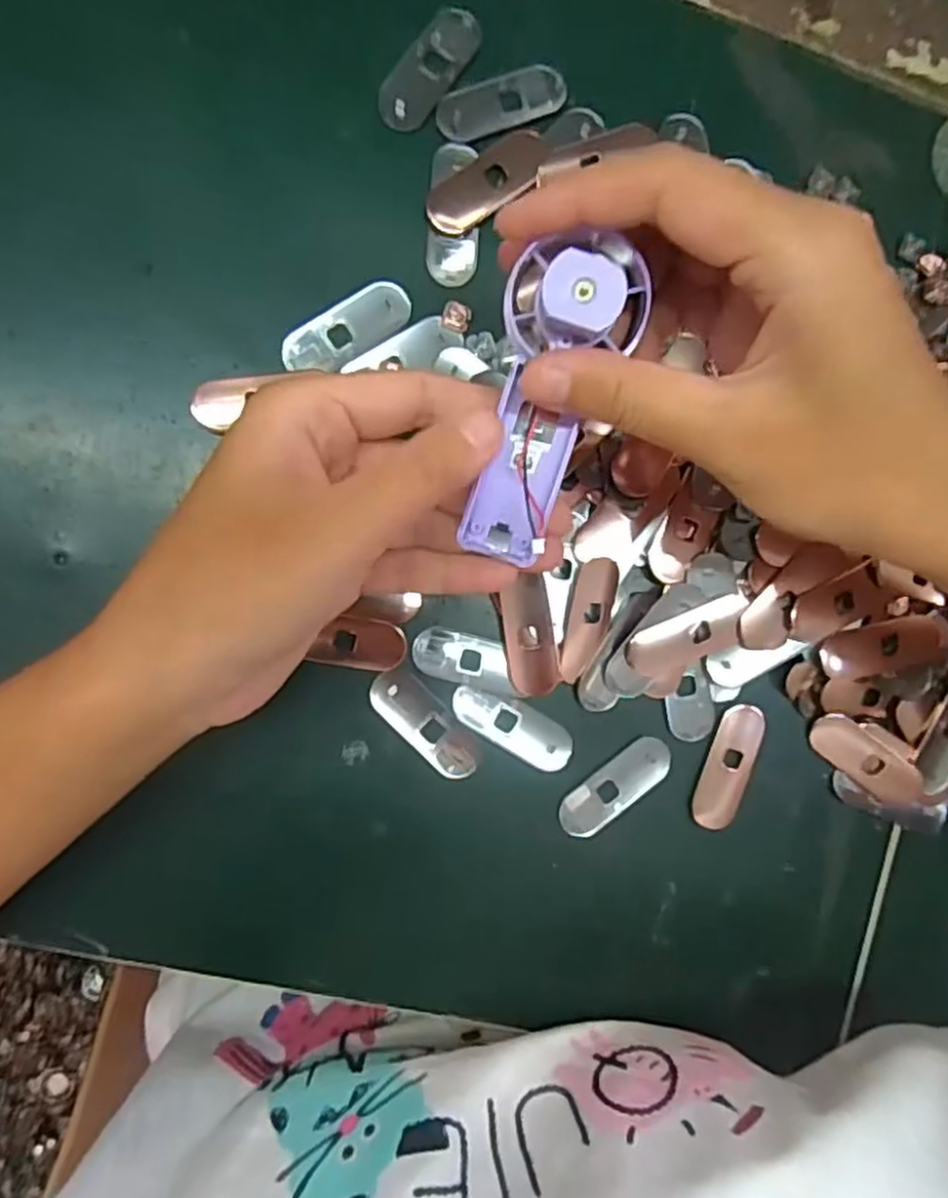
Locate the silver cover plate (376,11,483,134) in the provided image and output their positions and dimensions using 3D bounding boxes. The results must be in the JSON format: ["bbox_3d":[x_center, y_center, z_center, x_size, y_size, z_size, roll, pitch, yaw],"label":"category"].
[{"bbox_3d":[-0.016,-0.193,0.269,0.019,0.004,0.050,36,86,-7],"label":"silver cover plate"}]

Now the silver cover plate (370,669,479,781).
[{"bbox_3d":[-0.018,0.047,0.274,0.018,0.004,0.049,-43,96,-5],"label":"silver cover plate"}]

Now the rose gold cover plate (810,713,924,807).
[{"bbox_3d":[0.158,0.065,0.299,0.048,0.004,0.019,36,100,4],"label":"rose gold cover plate"}]

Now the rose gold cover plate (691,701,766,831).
[{"bbox_3d":[0.101,0.067,0.293,0.019,0.004,0.049,19,88,-8],"label":"rose gold cover plate"}]

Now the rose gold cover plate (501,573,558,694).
[{"bbox_3d":[0.021,0.014,0.278,0.018,0.005,0.045,-8,92,-8],"label":"rose gold cover plate"}]

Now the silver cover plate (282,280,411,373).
[{"bbox_3d":[-0.046,-0.098,0.267,0.048,0.004,0.020,-35,95,-6],"label":"silver cover plate"}]

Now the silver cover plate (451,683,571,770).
[{"bbox_3d":[0.015,0.049,0.279,0.050,0.004,0.017,30,87,-7],"label":"silver cover plate"}]

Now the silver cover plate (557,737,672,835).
[{"bbox_3d":[0.056,0.073,0.286,0.049,0.004,0.018,-37,95,-6],"label":"silver cover plate"}]

